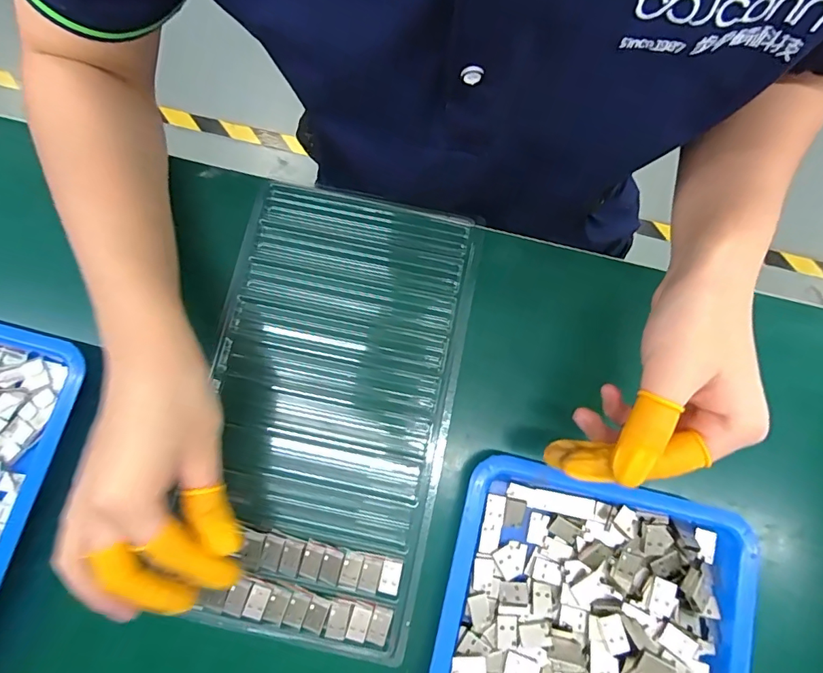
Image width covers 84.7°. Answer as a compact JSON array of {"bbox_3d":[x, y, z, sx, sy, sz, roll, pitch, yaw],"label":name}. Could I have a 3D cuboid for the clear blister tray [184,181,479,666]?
[{"bbox_3d":[-0.056,0.041,0.301,0.155,0.023,0.287,10,75,3],"label":"clear blister tray"}]

